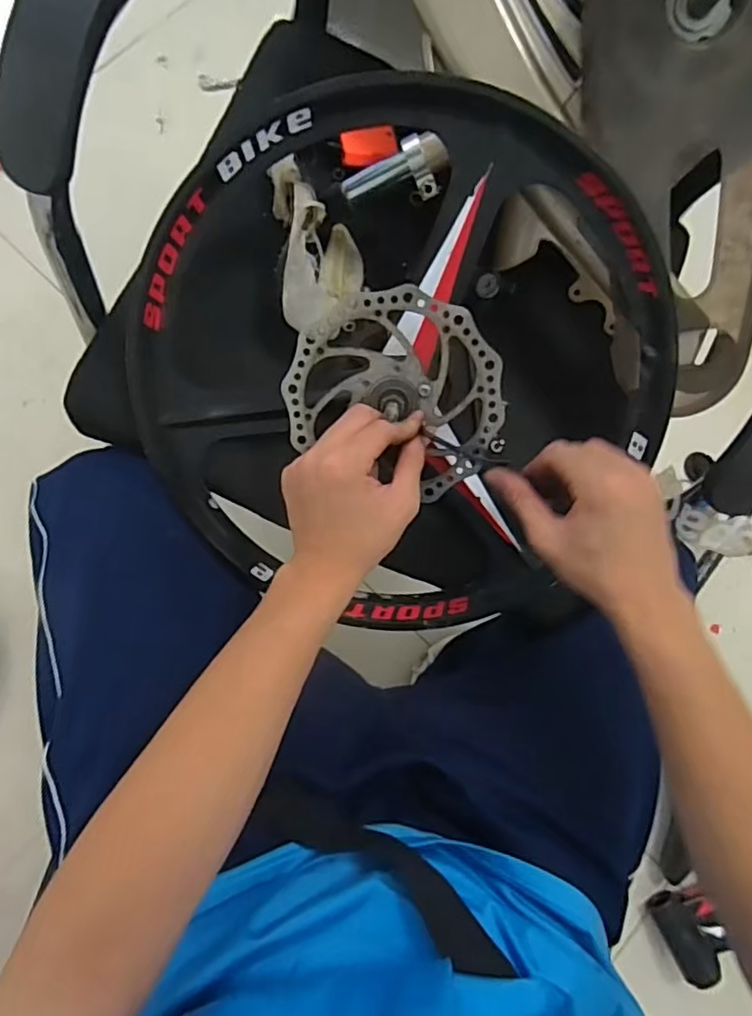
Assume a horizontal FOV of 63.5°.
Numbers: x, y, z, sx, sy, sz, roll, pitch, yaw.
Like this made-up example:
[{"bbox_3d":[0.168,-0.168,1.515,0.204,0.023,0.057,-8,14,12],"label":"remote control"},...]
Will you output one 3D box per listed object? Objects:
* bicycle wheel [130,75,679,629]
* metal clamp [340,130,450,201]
[{"bbox_3d":[0.016,-0.093,0.457,0.400,0.077,0.376,2,103,7],"label":"bicycle wheel"},{"bbox_3d":[0.015,-0.267,0.487,0.085,0.027,0.036,-8,85,16],"label":"metal clamp"}]

